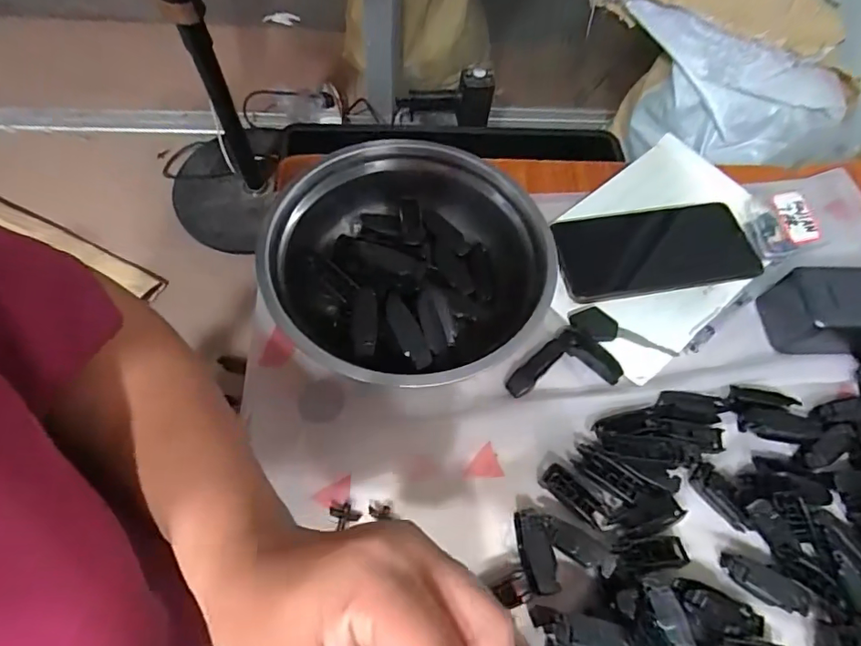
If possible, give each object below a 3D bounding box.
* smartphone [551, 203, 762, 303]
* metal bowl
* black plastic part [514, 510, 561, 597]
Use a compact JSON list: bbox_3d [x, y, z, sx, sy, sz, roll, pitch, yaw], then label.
[{"bbox_3d":[0.190,-0.063,0.437,0.168,0.005,0.081,-8,63,-8],"label":"smartphone"},{"bbox_3d":[-0.014,-0.039,0.384,0.192,0.060,0.198,2,62,-3],"label":"metal bowl"},{"bbox_3d":[0.066,0.142,0.319,0.019,0.005,0.048,-5,63,-7],"label":"black plastic part"}]

